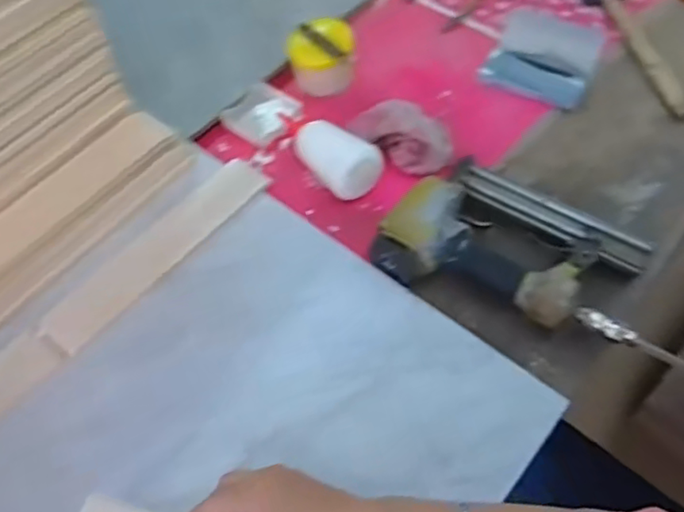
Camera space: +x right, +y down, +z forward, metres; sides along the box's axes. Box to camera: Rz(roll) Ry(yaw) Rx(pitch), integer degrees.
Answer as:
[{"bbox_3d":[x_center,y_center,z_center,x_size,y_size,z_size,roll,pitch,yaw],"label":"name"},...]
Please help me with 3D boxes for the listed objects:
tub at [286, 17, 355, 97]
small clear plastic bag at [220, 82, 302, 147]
[{"bbox_3d":[-0.025,-0.247,0.761,0.080,0.062,0.080,-2,58,3],"label":"tub"},{"bbox_3d":[-0.102,-0.183,0.775,0.078,0.016,0.090,-38,63,-19],"label":"small clear plastic bag"}]

